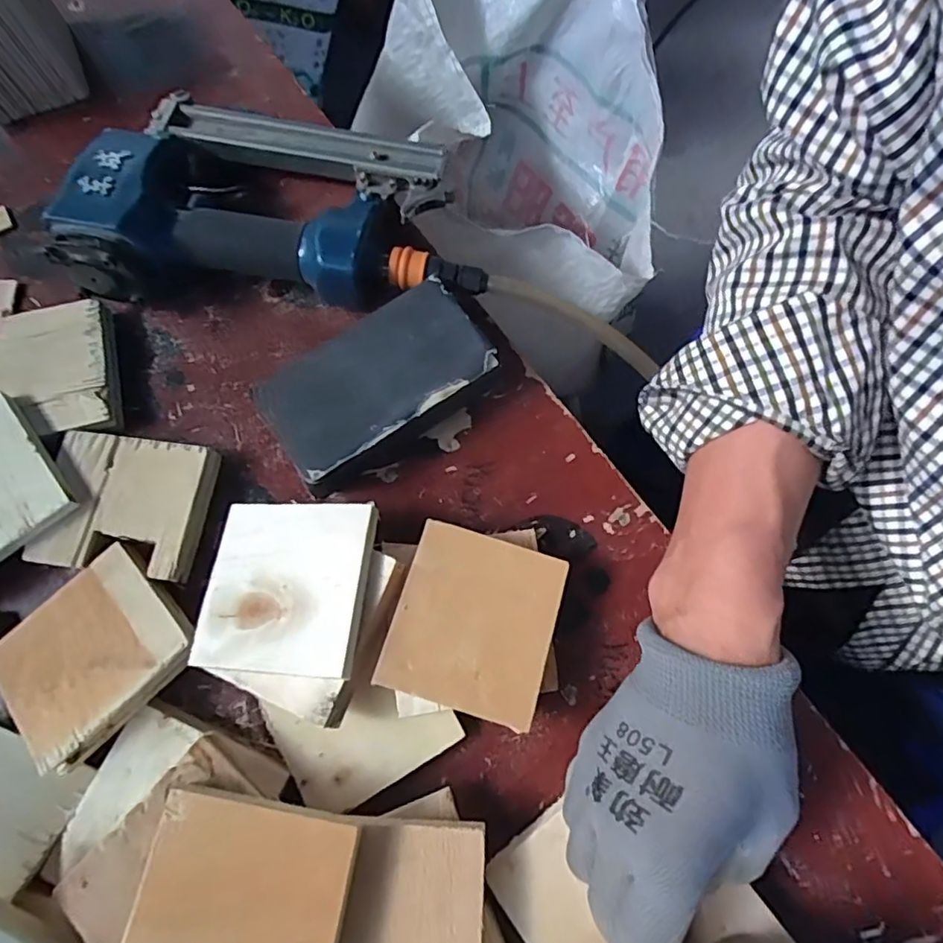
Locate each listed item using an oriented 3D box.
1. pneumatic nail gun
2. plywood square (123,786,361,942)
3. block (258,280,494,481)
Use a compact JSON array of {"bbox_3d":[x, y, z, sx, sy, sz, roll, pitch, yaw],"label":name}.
[{"bbox_3d":[-0.125,-0.195,0.392,0.260,0.068,0.158,-1,73,1],"label":"pneumatic nail gun"},{"bbox_3d":[-0.103,0.196,0.252,0.089,0.008,0.092,8,71,3],"label":"plywood square"},{"bbox_3d":[-0.056,-0.052,0.359,0.134,0.039,0.073,-34,76,-9],"label":"block"}]

